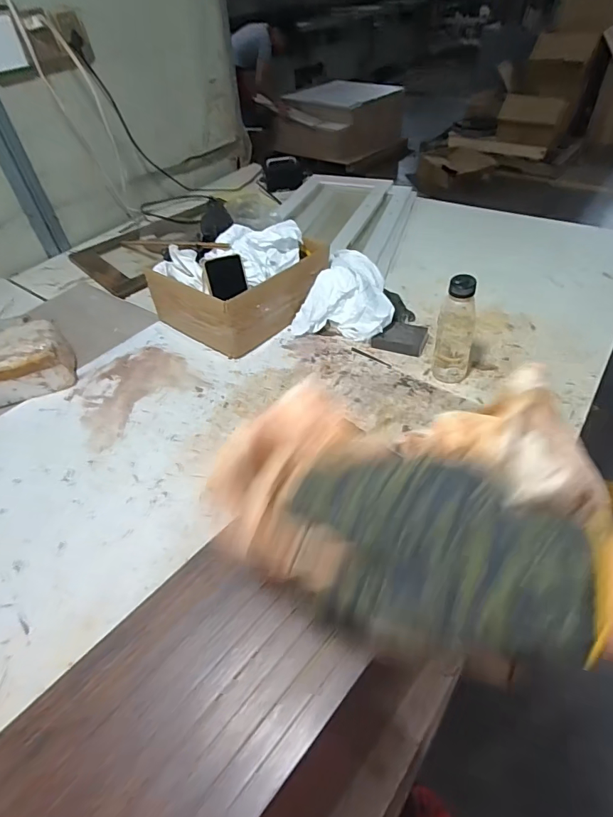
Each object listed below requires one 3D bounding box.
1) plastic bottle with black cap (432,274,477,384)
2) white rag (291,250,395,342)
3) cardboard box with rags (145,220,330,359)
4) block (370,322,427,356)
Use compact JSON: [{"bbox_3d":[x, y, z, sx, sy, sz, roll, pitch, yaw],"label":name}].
[{"bbox_3d":[0.254,-0.126,0.738,0.060,0.214,0.058,9,48,13],"label":"plastic bottle with black cap"},{"bbox_3d":[0.090,-0.256,0.925,0.200,0.096,0.237,8,48,12],"label":"white rag"},{"bbox_3d":[-0.142,-0.287,0.931,0.268,0.166,0.320,30,56,29],"label":"cardboard box with rags"},{"bbox_3d":[0.191,-0.146,0.871,0.098,0.024,0.080,17,51,20],"label":"block"}]

